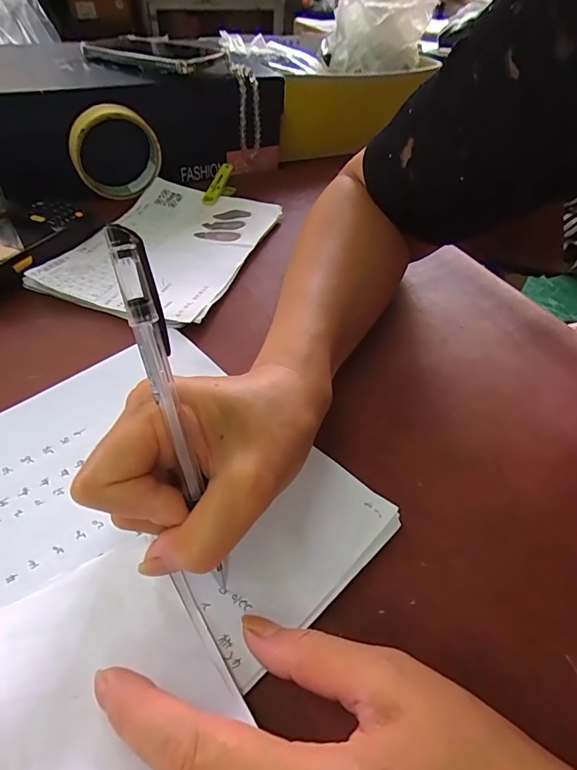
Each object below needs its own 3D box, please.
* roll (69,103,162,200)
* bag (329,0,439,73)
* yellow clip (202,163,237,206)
[{"bbox_3d":[-0.178,-0.240,0.459,0.089,0.088,0.026,-24,52,-25],"label":"roll"},{"bbox_3d":[0.157,-0.579,0.667,0.154,0.142,0.215,13,46,8],"label":"bag"},{"bbox_3d":[-0.076,-0.219,0.481,0.015,0.032,0.055,20,47,15],"label":"yellow clip"}]

